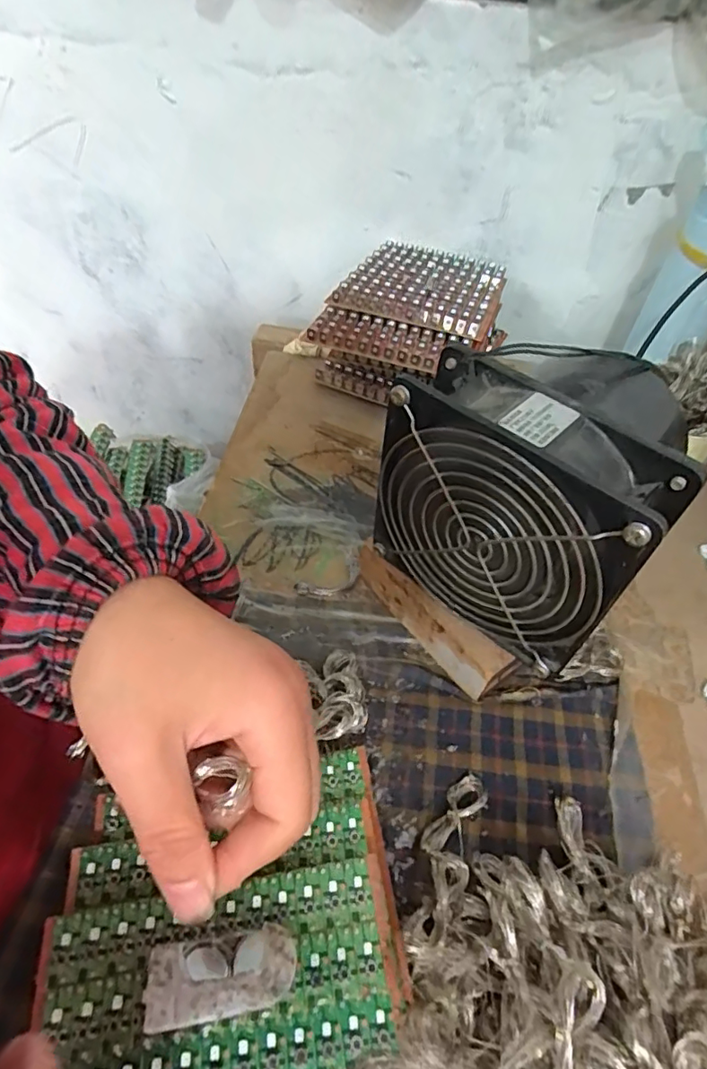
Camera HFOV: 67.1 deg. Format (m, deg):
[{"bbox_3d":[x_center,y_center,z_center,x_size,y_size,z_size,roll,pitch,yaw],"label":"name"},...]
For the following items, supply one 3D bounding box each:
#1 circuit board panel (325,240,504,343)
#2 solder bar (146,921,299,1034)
[{"bbox_3d":[0.063,-0.215,0.456,0.121,0.012,0.151,20,49,9],"label":"circuit board panel"},{"bbox_3d":[-0.047,0.156,0.189,0.051,0.005,0.023,-6,42,-9],"label":"solder bar"}]

